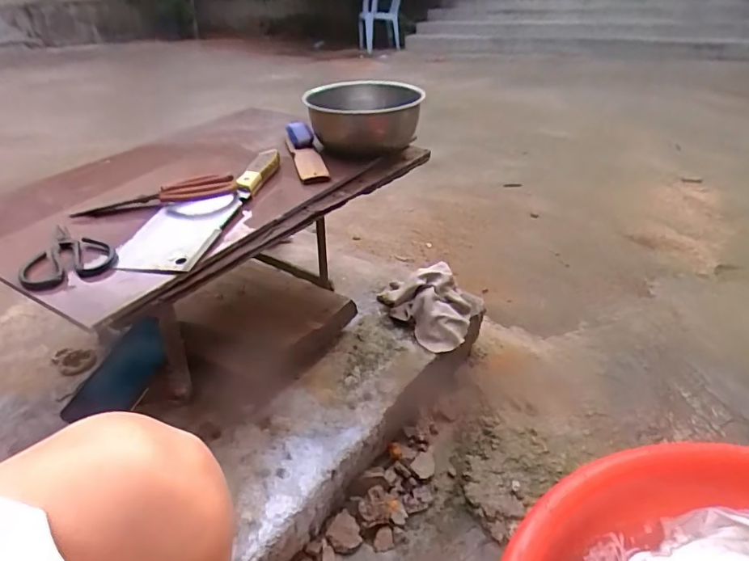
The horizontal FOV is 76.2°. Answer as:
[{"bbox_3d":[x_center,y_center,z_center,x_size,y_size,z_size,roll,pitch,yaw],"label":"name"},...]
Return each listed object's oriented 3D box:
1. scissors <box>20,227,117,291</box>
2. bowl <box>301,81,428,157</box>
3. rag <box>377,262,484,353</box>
[{"bbox_3d":[-0.325,-0.025,0.498,0.084,0.018,0.108,-28,39,-37],"label":"scissors"},{"bbox_3d":[-0.015,-0.262,0.777,0.175,0.088,0.190,-1,31,1],"label":"bowl"},{"bbox_3d":[0.098,0.039,0.861,0.177,0.081,0.167,5,32,11],"label":"rag"}]

